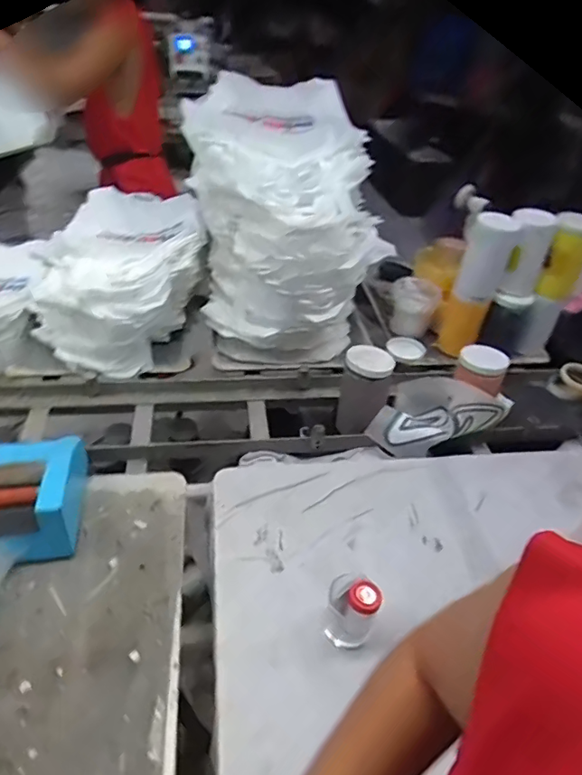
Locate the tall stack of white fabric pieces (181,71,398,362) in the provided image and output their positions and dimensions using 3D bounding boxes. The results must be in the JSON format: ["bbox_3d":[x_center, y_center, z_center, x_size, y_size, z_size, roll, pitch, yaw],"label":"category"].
[{"bbox_3d":[-0.035,-0.405,1.287,0.369,0.463,0.615,-5,41,-11],"label":"tall stack of white fabric pieces"}]

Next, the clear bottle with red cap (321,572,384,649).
[{"bbox_3d":[0.080,0.309,0.731,0.077,0.097,0.060,28,45,25],"label":"clear bottle with red cap"}]

